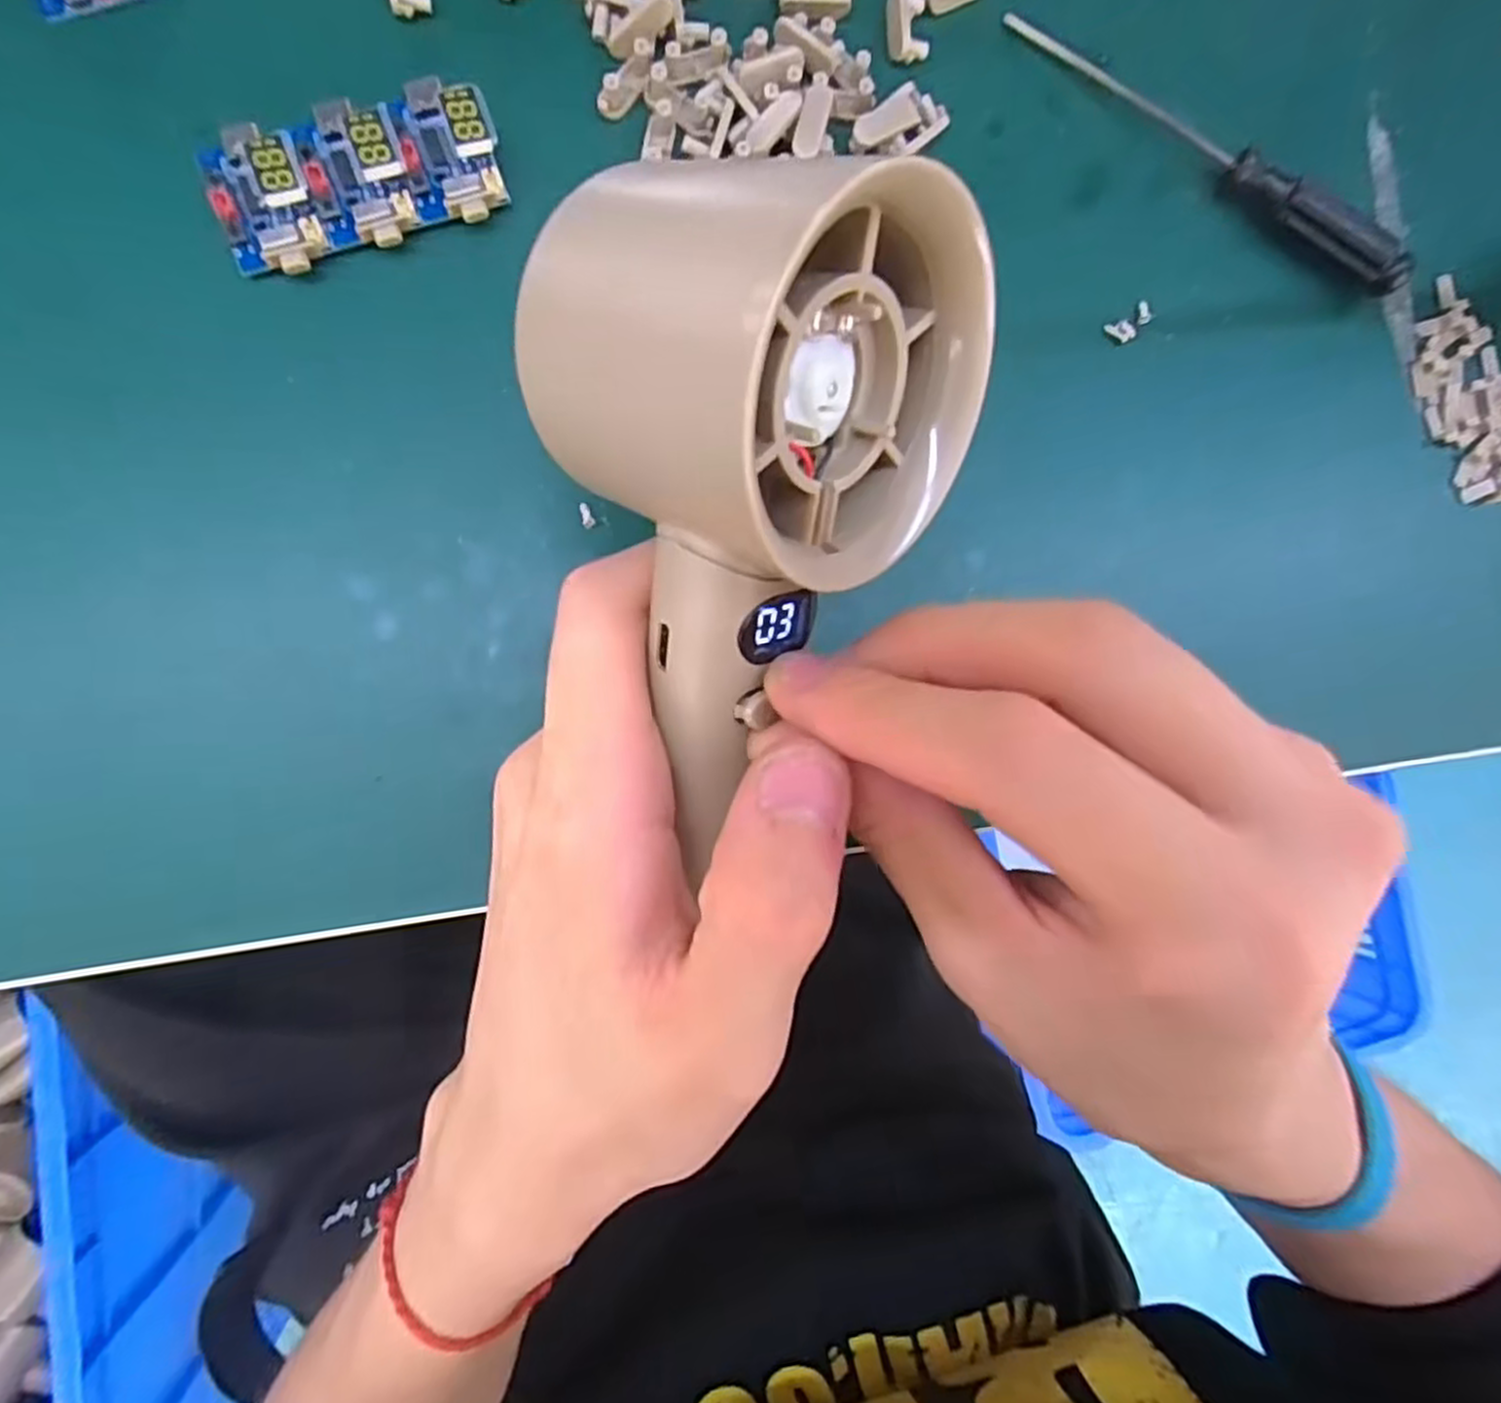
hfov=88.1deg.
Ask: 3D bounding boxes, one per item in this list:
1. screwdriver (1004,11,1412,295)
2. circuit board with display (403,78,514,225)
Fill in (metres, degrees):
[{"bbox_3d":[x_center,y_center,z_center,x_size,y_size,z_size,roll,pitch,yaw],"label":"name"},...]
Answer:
[{"bbox_3d":[0.130,-0.154,0.218,0.132,0.013,0.011,32,84,-8],"label":"screwdriver"},{"bbox_3d":[-0.071,-0.133,0.185,0.021,0.014,0.033,-11,92,-10],"label":"circuit board with display"}]

